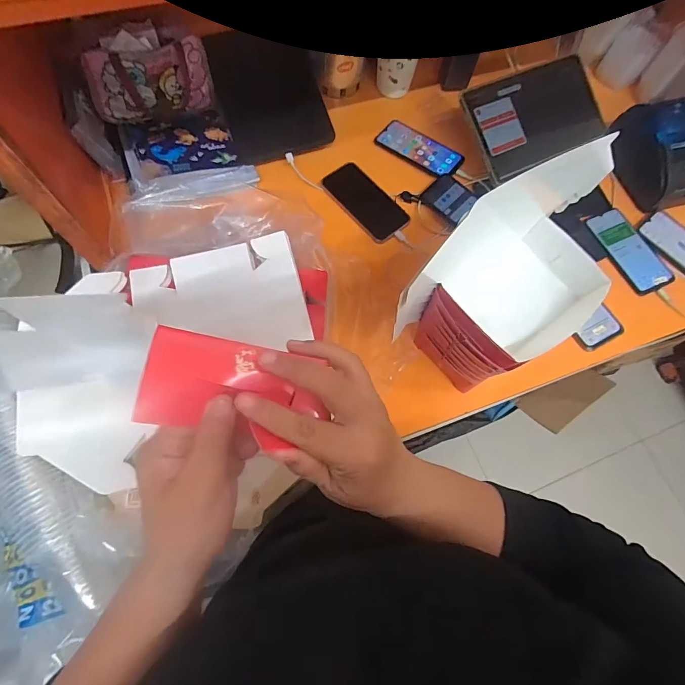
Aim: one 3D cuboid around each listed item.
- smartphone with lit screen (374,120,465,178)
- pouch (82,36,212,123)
[{"bbox_3d":[0.150,-0.375,0.734,0.164,0.009,0.082,38,72,11],"label":"smartphone with lit screen"},{"bbox_3d":[-0.313,-0.430,0.632,0.191,0.109,0.036,-28,73,-12],"label":"pouch"}]

